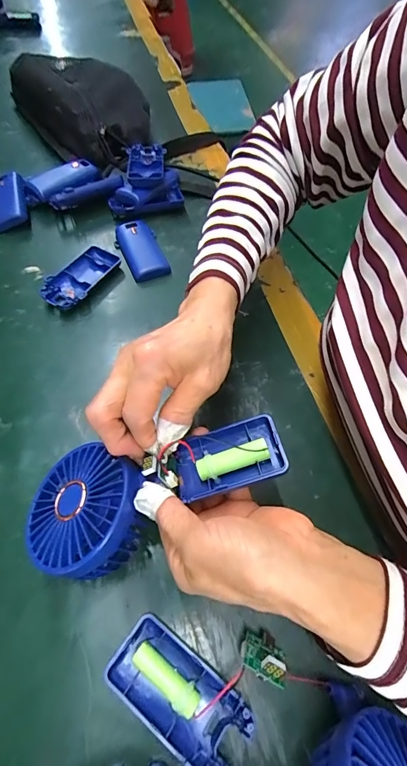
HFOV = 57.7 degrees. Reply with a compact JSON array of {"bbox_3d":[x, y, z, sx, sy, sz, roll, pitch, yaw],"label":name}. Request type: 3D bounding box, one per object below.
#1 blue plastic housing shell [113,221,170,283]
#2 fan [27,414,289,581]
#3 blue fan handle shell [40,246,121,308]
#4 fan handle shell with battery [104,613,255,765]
[{"bbox_3d":[-0.074,-0.157,0.438,0.046,0.015,0.090,-18,61,-12],"label":"blue plastic housing shell"},{"bbox_3d":[-0.036,0.065,0.247,0.176,0.033,0.085,-20,61,-1],"label":"fan"},{"bbox_3d":[-0.136,-0.117,0.414,0.048,0.018,0.092,28,62,14],"label":"blue fan handle shell"},{"bbox_3d":[-0.015,0.196,0.234,0.091,0.015,0.045,33,64,17],"label":"fan handle shell with battery"}]

